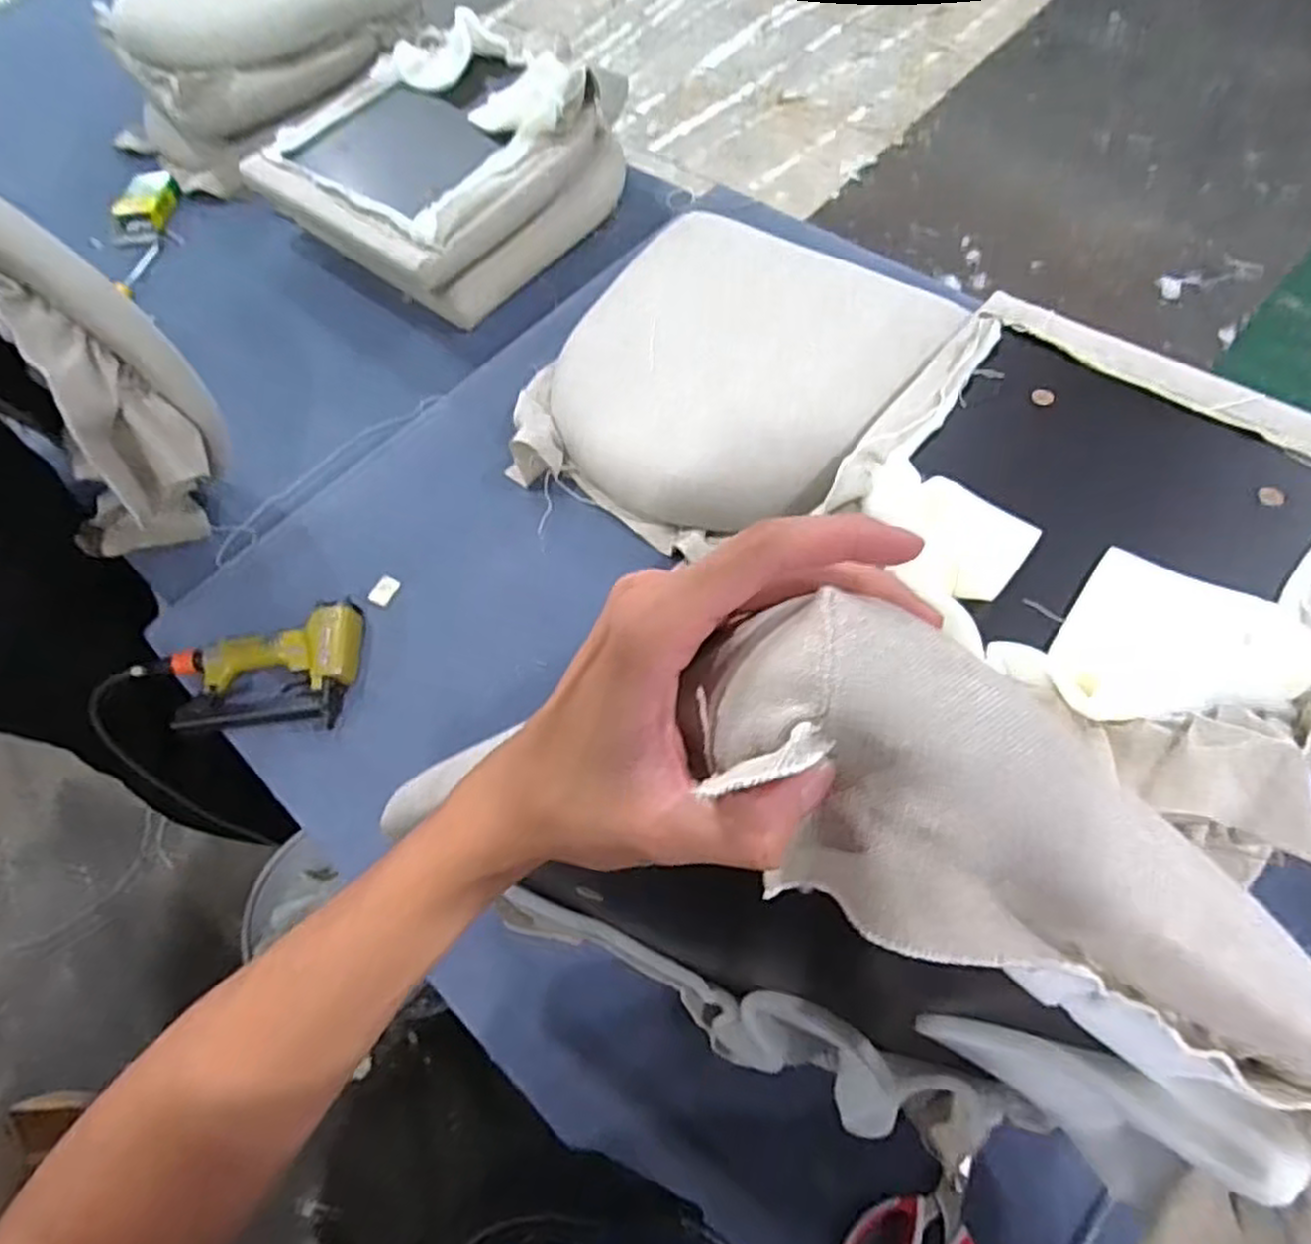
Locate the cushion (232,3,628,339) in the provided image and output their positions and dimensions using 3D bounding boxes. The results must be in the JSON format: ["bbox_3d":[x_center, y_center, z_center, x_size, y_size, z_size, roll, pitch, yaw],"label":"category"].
[{"bbox_3d":[-0.332,-0.710,1.173,0.439,0.184,0.454,33,69,22],"label":"cushion"}]

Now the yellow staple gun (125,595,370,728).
[{"bbox_3d":[-0.456,0.048,0.825,0.257,0.045,0.134,-2,61,5],"label":"yellow staple gun"}]

